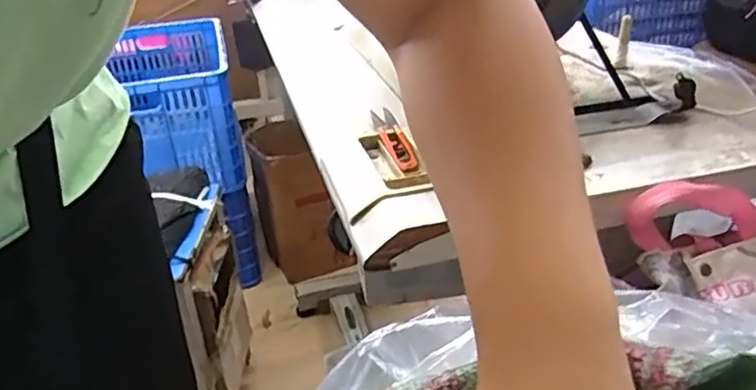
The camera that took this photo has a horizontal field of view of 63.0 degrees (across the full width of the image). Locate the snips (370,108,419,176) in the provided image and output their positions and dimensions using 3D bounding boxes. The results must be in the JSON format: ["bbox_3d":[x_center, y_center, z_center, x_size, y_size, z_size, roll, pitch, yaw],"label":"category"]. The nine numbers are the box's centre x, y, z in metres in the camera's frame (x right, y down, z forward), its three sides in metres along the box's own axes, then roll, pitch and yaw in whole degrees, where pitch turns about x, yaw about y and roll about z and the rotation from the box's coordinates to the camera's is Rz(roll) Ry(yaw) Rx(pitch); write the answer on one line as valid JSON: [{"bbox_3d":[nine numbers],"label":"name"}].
[{"bbox_3d":[0.017,-0.057,0.657,0.023,0.016,0.110,-12,47,-15],"label":"snips"}]

